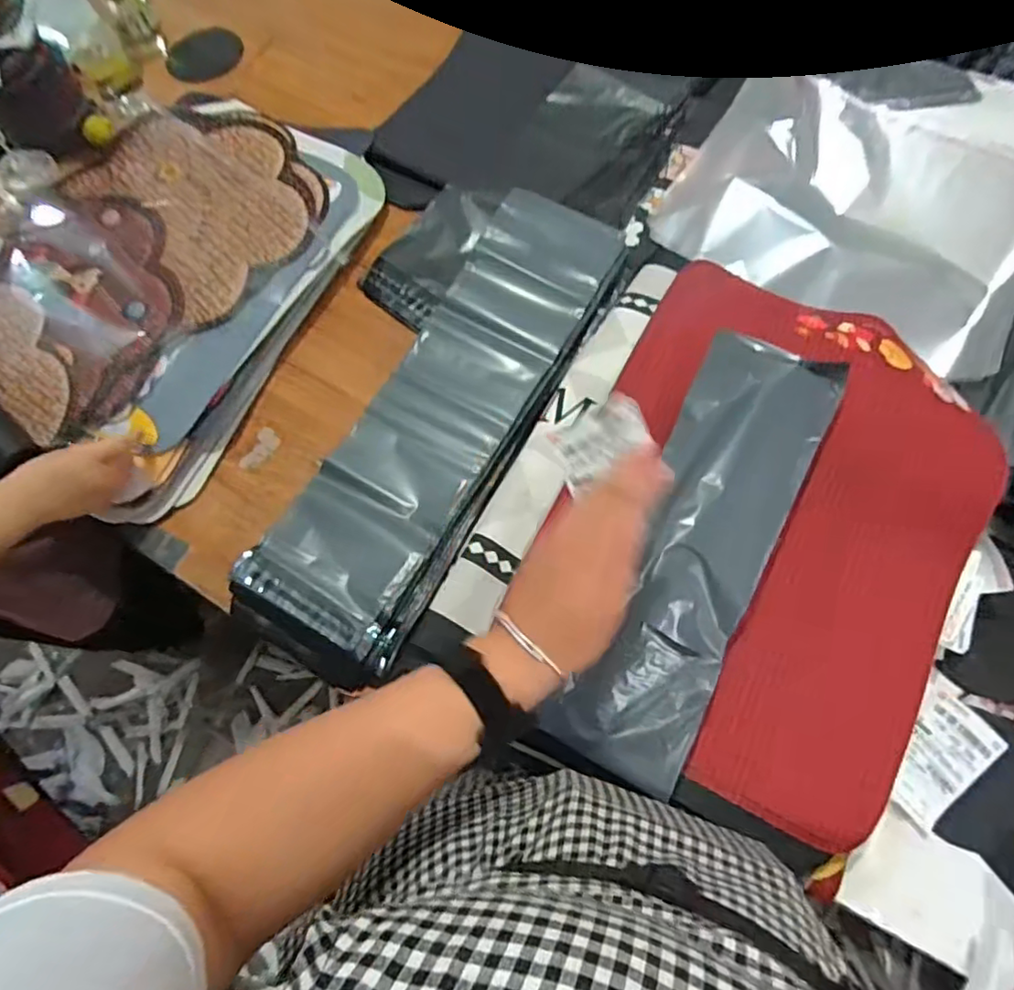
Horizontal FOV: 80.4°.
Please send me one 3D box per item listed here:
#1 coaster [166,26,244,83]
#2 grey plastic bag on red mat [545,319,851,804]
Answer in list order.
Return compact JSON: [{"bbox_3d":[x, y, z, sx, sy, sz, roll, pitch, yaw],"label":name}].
[{"bbox_3d":[-0.509,-0.743,1.013,0.100,0.011,0.158,13,64,-8],"label":"coaster"},{"bbox_3d":[0.190,0.042,0.578,0.135,0.032,0.449,26,75,7],"label":"grey plastic bag on red mat"}]

